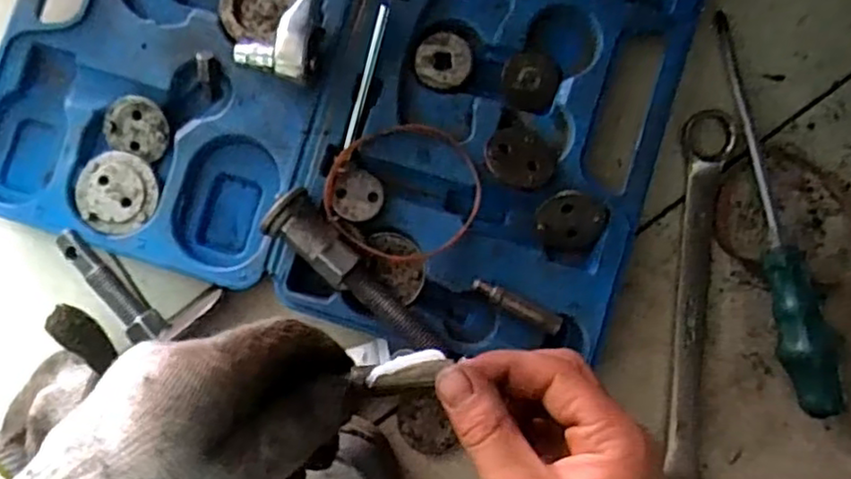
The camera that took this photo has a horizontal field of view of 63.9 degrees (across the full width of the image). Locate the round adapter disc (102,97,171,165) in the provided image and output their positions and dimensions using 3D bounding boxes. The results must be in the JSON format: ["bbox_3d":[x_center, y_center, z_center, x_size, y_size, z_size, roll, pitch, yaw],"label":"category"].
[{"bbox_3d":[-0.177,-0.069,0.418,0.039,0.008,0.035,19,86,2],"label":"round adapter disc"}]

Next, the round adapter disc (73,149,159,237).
[{"bbox_3d":[-0.189,-0.028,0.418,0.048,0.006,0.049,0,86,1],"label":"round adapter disc"}]

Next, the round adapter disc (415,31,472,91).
[{"bbox_3d":[0.011,-0.109,0.415,0.033,0.004,0.034,0,86,1],"label":"round adapter disc"}]

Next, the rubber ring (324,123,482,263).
[{"bbox_3d":[-0.013,-0.028,0.396,0.089,0.012,0.081,0,81,-2],"label":"rubber ring"}]

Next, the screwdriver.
[{"bbox_3d":[0.208,-0.019,0.407,0.026,0.033,0.241,-9,85,0],"label":"screwdriver"}]

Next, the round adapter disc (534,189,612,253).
[{"bbox_3d":[0.085,-0.011,0.403,0.039,0.010,0.038,-1,117,-3],"label":"round adapter disc"}]

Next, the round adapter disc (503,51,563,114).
[{"bbox_3d":[0.065,-0.097,0.416,0.035,0.009,0.034,0,86,1],"label":"round adapter disc"}]

